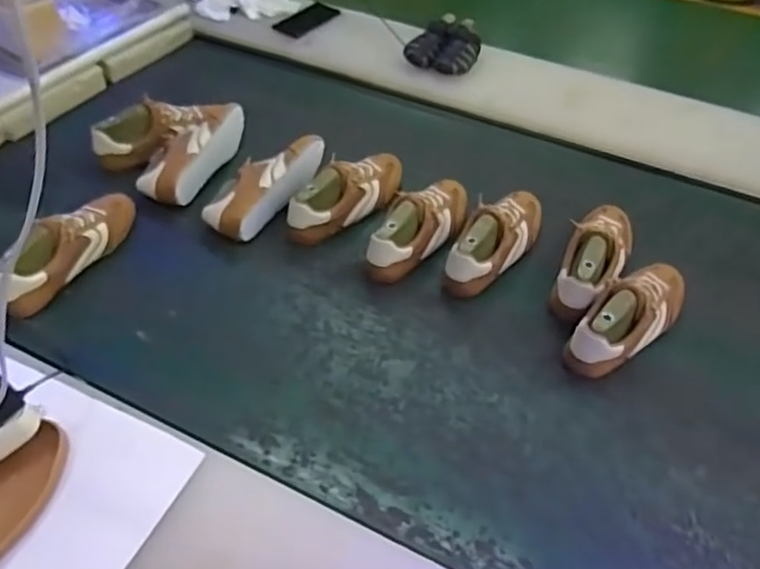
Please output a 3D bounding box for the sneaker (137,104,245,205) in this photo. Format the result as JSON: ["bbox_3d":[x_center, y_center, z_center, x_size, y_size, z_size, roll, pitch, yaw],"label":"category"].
[{"bbox_3d":[-0.319,-0.226,1.068,0.086,0.074,0.237,14,45,8],"label":"sneaker"}]

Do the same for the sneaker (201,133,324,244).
[{"bbox_3d":[-0.175,-0.163,1.013,0.100,0.089,0.245,28,49,21],"label":"sneaker"}]

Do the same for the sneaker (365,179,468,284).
[{"bbox_3d":[0.068,-0.104,0.975,0.084,0.085,0.258,30,49,22],"label":"sneaker"}]

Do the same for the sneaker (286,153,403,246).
[{"bbox_3d":[-0.048,-0.157,1.025,0.079,0.087,0.255,32,51,24],"label":"sneaker"}]

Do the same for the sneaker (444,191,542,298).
[{"bbox_3d":[0.184,-0.076,0.957,0.085,0.088,0.238,25,48,18],"label":"sneaker"}]

